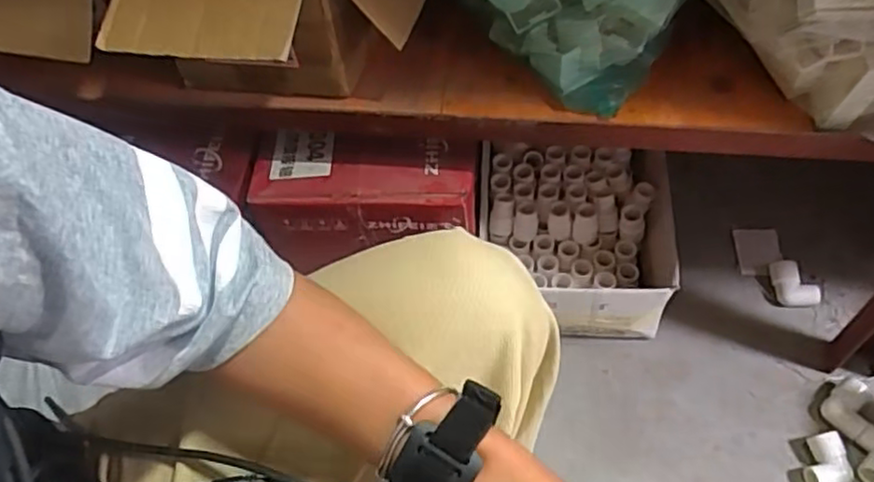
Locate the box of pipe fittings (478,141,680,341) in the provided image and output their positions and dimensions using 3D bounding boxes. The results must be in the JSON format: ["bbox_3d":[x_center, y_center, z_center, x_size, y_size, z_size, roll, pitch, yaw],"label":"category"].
[{"bbox_3d":[0.168,-0.002,0.838,0.224,0.119,0.236,5,56,8],"label":"box of pipe fittings"}]

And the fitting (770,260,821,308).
[{"bbox_3d":[0.440,0.059,0.822,0.043,0.037,0.068,-35,60,-18],"label":"fitting"}]

